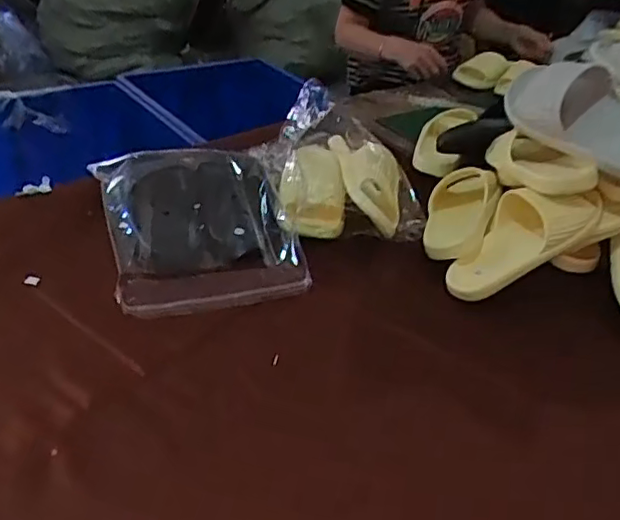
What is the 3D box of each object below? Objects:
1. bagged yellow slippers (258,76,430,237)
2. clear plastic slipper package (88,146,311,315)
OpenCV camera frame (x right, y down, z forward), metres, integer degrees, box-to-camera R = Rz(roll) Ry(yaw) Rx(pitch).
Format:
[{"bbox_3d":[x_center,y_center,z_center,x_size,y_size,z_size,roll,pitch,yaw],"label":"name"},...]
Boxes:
[{"bbox_3d":[0.034,-0.147,0.937,0.207,0.115,0.303,-4,36,-13],"label":"bagged yellow slippers"},{"bbox_3d":[-0.153,-0.063,0.844,0.240,0.063,0.328,-7,37,-17],"label":"clear plastic slipper package"}]

